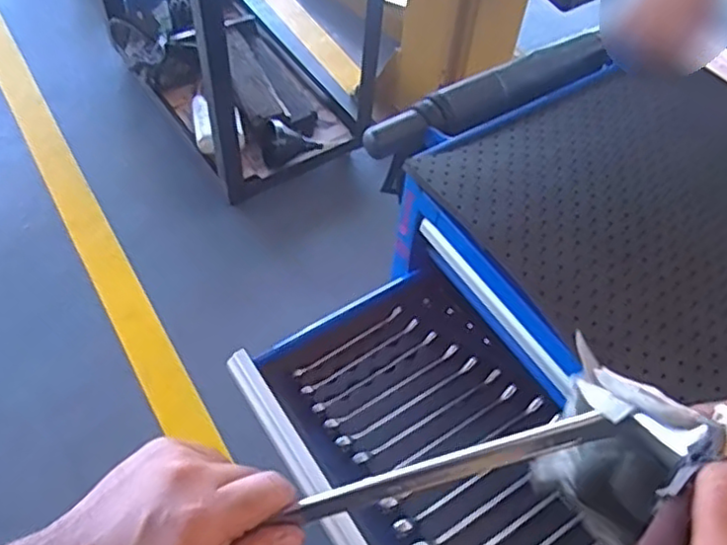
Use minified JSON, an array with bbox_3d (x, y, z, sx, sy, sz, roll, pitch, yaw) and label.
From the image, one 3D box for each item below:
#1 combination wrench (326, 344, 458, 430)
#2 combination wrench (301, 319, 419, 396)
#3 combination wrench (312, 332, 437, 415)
[{"bbox_3d":[0.034,0.123,0.723,0.168,0.009,0.011,-28,64,-20],"label":"combination wrench"},{"bbox_3d":[-0.001,0.093,0.741,0.154,0.006,0.010,-29,65,-20],"label":"combination wrench"},{"bbox_3d":[0.014,0.109,0.734,0.162,0.004,0.010,-30,65,-21],"label":"combination wrench"}]

